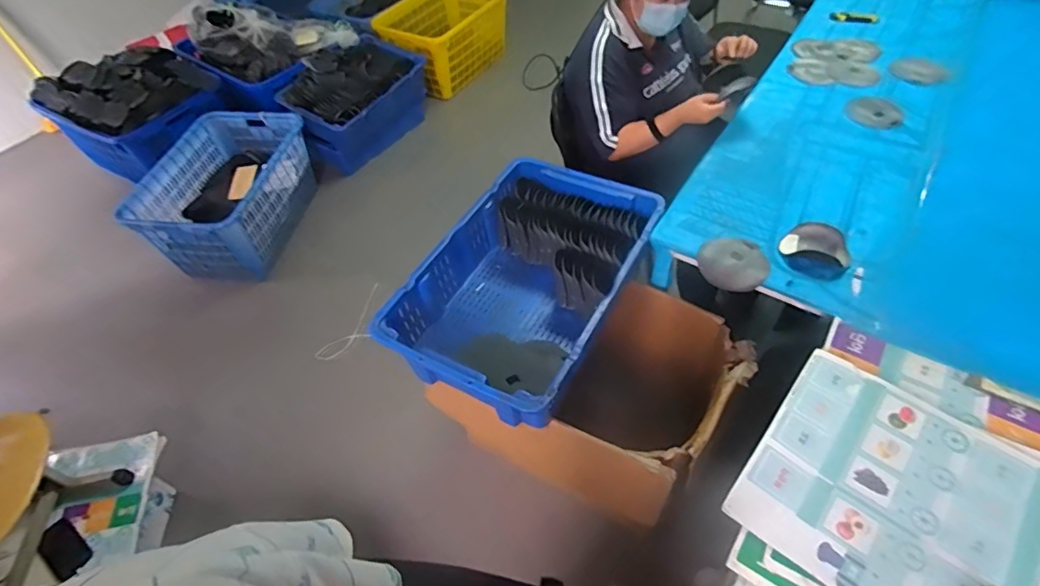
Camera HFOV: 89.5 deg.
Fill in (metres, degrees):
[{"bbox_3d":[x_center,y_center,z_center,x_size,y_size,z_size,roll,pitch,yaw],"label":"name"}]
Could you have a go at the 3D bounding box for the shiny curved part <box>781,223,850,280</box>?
[{"bbox_3d":[0.655,-0.097,1.157,0.147,0.027,0.135,-2,50,2],"label":"shiny curved part"}]

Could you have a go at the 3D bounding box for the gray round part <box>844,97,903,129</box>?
[{"bbox_3d":[1.026,-0.523,1.517,0.144,0.006,0.158,24,55,21],"label":"gray round part"}]

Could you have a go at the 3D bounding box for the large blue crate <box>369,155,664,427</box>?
[{"bbox_3d":[0.022,-0.016,1.268,0.432,0.204,0.656,23,56,22],"label":"large blue crate"}]

